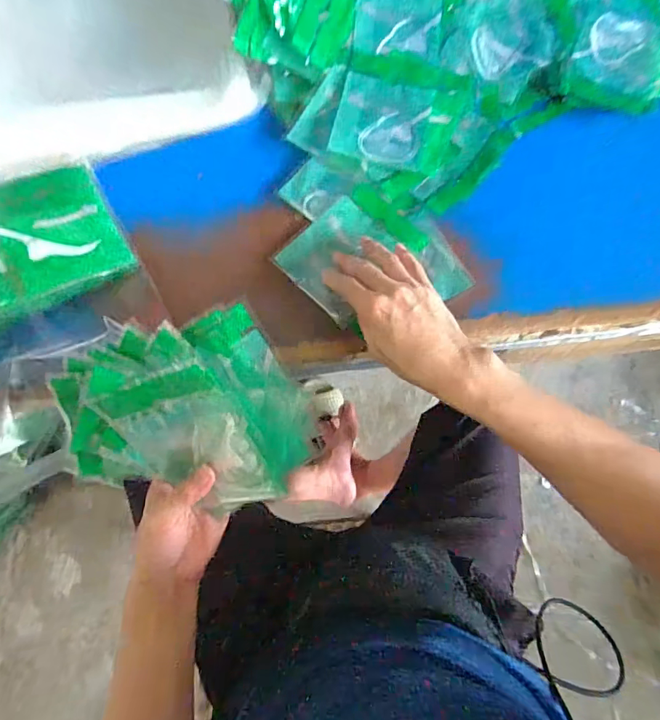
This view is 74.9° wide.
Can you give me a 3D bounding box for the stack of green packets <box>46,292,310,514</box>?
[{"bbox_3d":[-0.123,0.047,0.363,0.195,0.074,0.172,-18,87,-12],"label":"stack of green packets"}]

